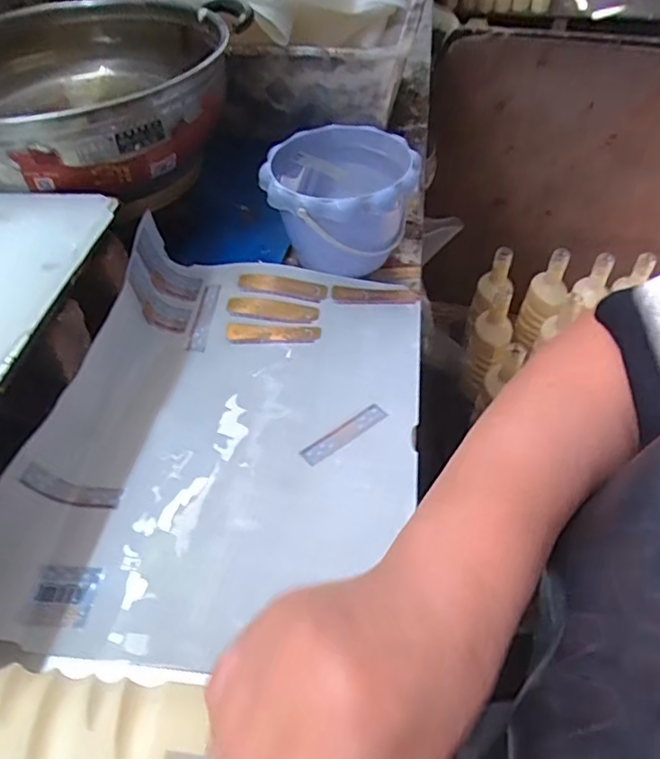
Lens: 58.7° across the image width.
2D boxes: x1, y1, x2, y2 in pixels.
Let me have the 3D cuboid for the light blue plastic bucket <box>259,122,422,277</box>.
[{"bbox_3d":[0.014,-0.180,0.626,0.147,0.118,0.149,0,48,0],"label":"light blue plastic bucket"}]

